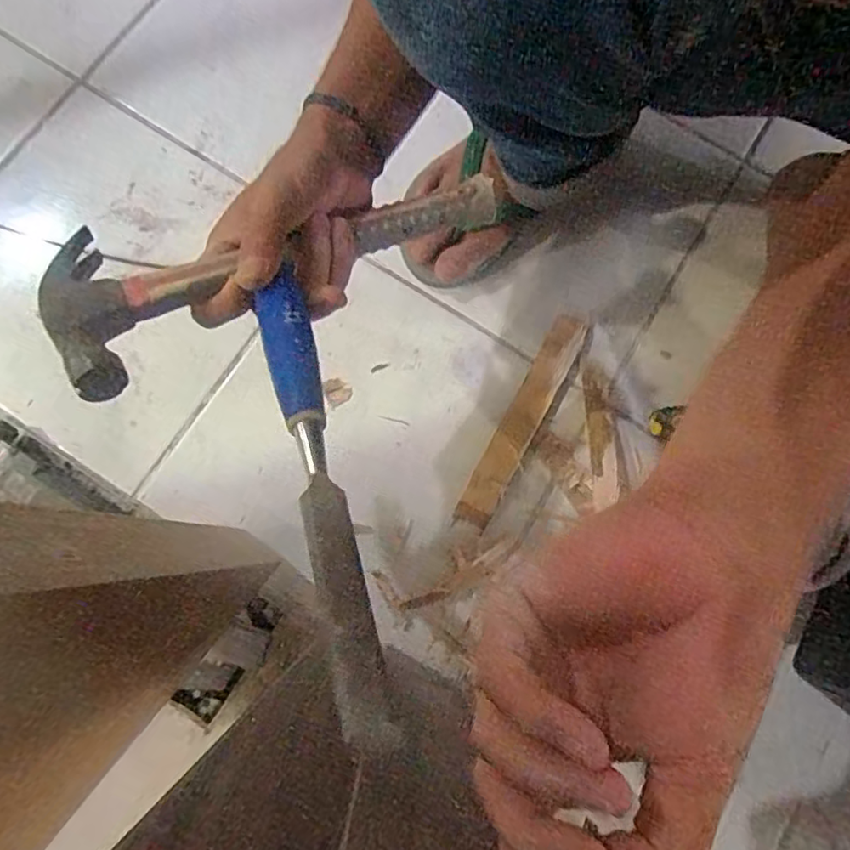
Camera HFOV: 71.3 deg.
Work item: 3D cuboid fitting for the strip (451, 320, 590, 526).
[{"bbox_3d":[0.088,-0.006,0.534,0.032,0.012,0.208,28,79,5],"label":"strip"}]

